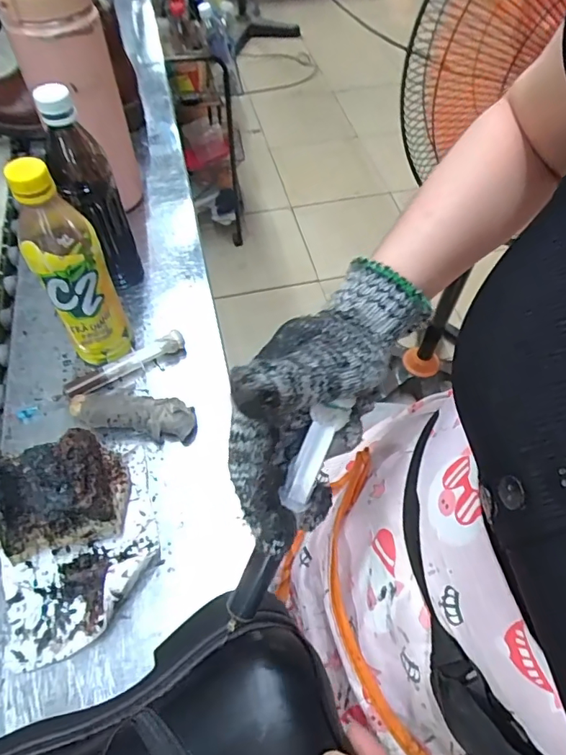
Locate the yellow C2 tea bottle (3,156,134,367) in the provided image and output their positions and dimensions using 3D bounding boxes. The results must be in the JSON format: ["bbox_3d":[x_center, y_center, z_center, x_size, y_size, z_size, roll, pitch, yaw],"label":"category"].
[{"bbox_3d":[-0.190,-0.090,0.443,0.056,0.218,0.054,-25,60,-17],"label":"yellow C2 tea bottle"}]

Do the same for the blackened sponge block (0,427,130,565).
[{"bbox_3d":[-0.180,0.095,0.394,0.093,0.085,0.078,-22,60,-15],"label":"blackened sponge block"}]

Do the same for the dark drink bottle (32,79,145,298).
[{"bbox_3d":[-0.200,-0.183,0.511,0.057,0.228,0.064,-24,60,-16],"label":"dark drink bottle"}]

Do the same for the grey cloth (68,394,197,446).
[{"bbox_3d":[-0.146,0.037,0.469,0.121,0.025,0.034,6,57,3],"label":"grey cloth"}]

